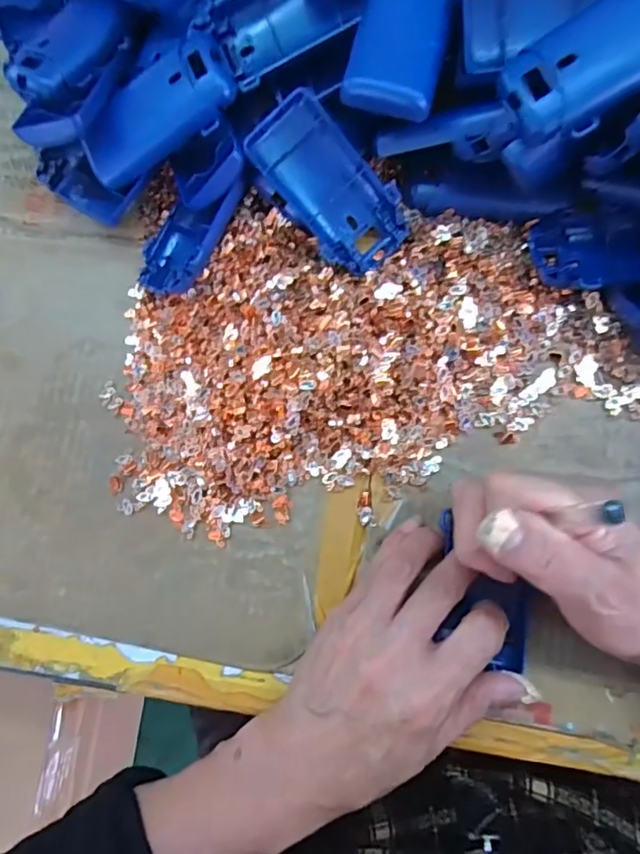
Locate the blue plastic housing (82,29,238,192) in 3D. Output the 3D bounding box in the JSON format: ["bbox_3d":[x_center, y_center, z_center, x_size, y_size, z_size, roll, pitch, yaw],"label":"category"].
[{"bbox_3d":[-0.091,-0.173,0.300,0.092,0.027,0.044,-28,81,17],"label":"blue plastic housing"}]

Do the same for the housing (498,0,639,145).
[{"bbox_3d":[0.125,-0.161,0.233,0.090,0.014,0.040,-25,80,20],"label":"housing"}]

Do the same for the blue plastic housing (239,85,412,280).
[{"bbox_3d":[0.006,-0.133,0.307,0.048,0.012,0.094,-43,106,3],"label":"blue plastic housing"}]

